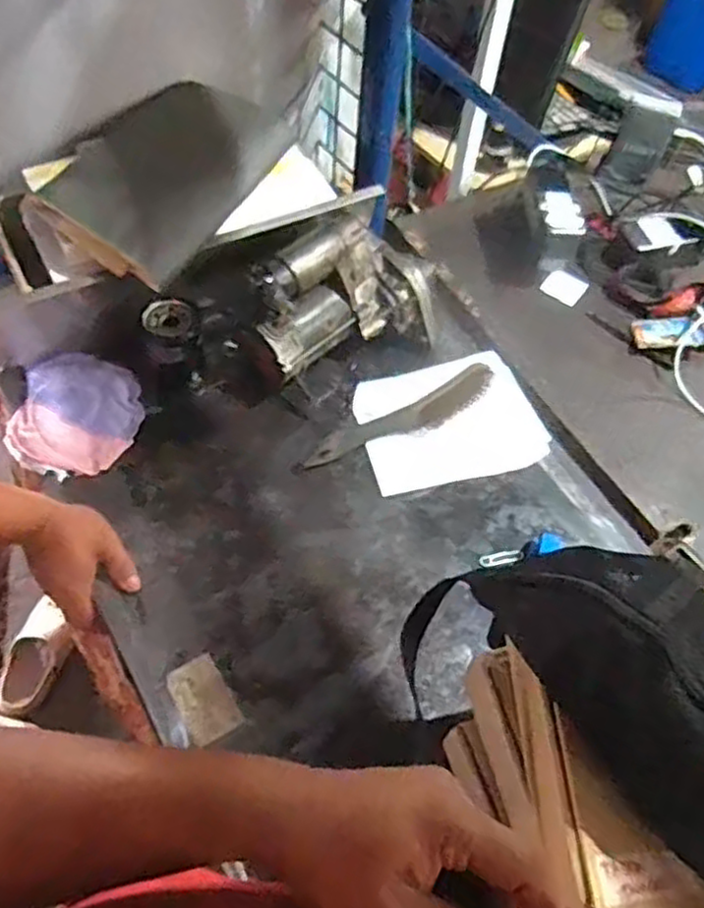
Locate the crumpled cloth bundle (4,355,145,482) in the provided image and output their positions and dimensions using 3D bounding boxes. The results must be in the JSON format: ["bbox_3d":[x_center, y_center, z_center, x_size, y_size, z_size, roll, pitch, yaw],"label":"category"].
[{"bbox_3d":[-0.308,-0.042,0.831,0.136,0.035,0.155,10,57,2],"label":"crumpled cloth bundle"}]

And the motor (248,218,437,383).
[{"bbox_3d":[-0.002,-0.187,0.854,0.231,0.119,0.111,-20,61,-16],"label":"motor"}]

